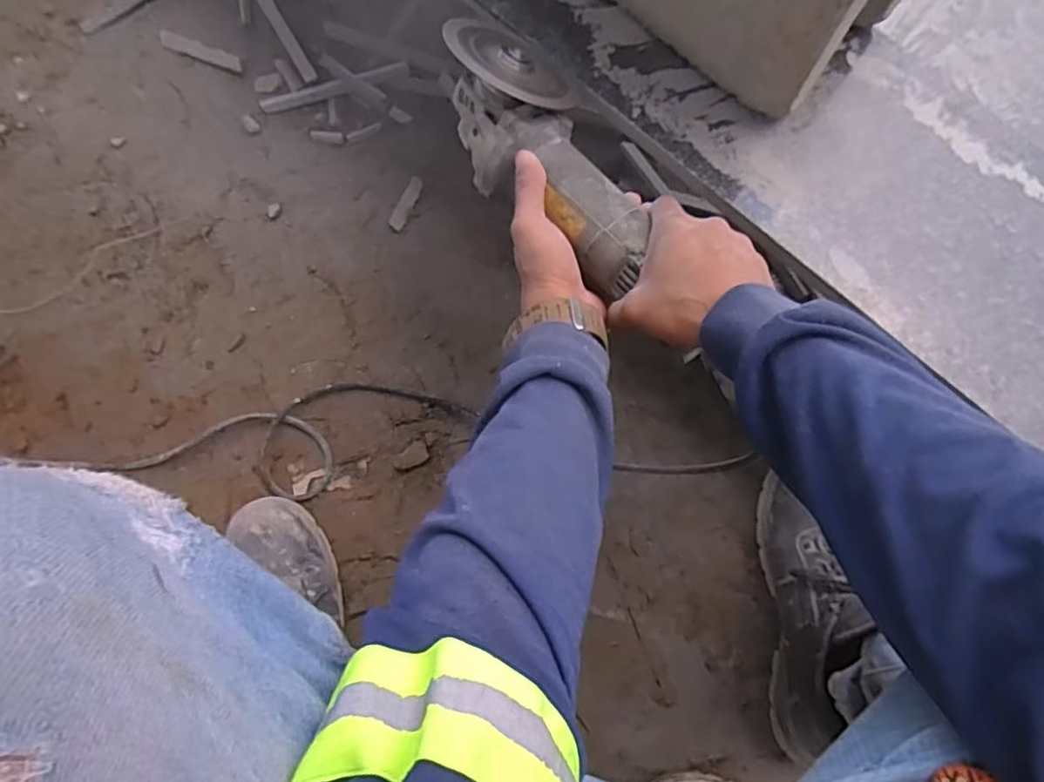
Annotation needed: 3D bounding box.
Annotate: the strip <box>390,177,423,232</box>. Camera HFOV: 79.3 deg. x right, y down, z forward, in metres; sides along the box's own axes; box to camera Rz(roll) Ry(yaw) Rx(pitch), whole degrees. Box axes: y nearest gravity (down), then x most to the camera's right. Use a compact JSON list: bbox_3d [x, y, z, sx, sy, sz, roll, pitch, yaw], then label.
[{"bbox_3d":[-0.135,-0.220,0.735,0.017,0.009,0.067,24,77,6],"label":"strip"}]

